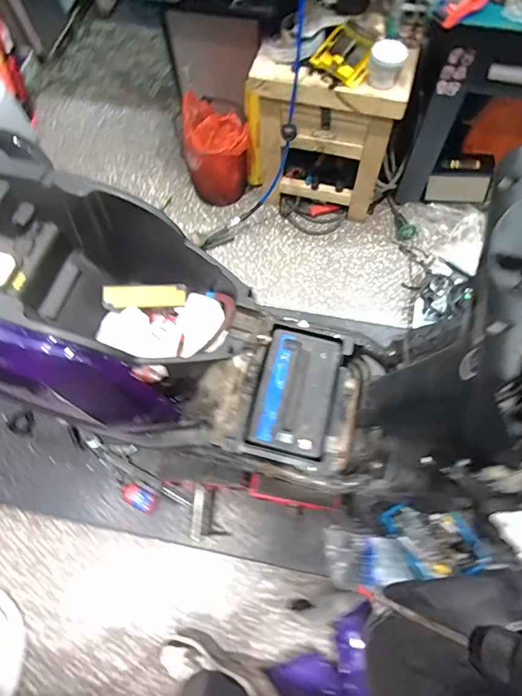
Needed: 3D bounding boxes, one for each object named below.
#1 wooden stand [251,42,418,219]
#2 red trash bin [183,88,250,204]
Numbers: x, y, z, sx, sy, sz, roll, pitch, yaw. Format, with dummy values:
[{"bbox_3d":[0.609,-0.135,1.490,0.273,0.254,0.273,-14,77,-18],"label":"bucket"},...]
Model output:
[{"bbox_3d":[0.211,-0.725,1.430,0.482,0.542,0.258,12,69,5],"label":"wooden stand"},{"bbox_3d":[-0.160,-0.736,1.593,0.241,0.321,0.213,-1,68,0],"label":"red trash bin"}]

